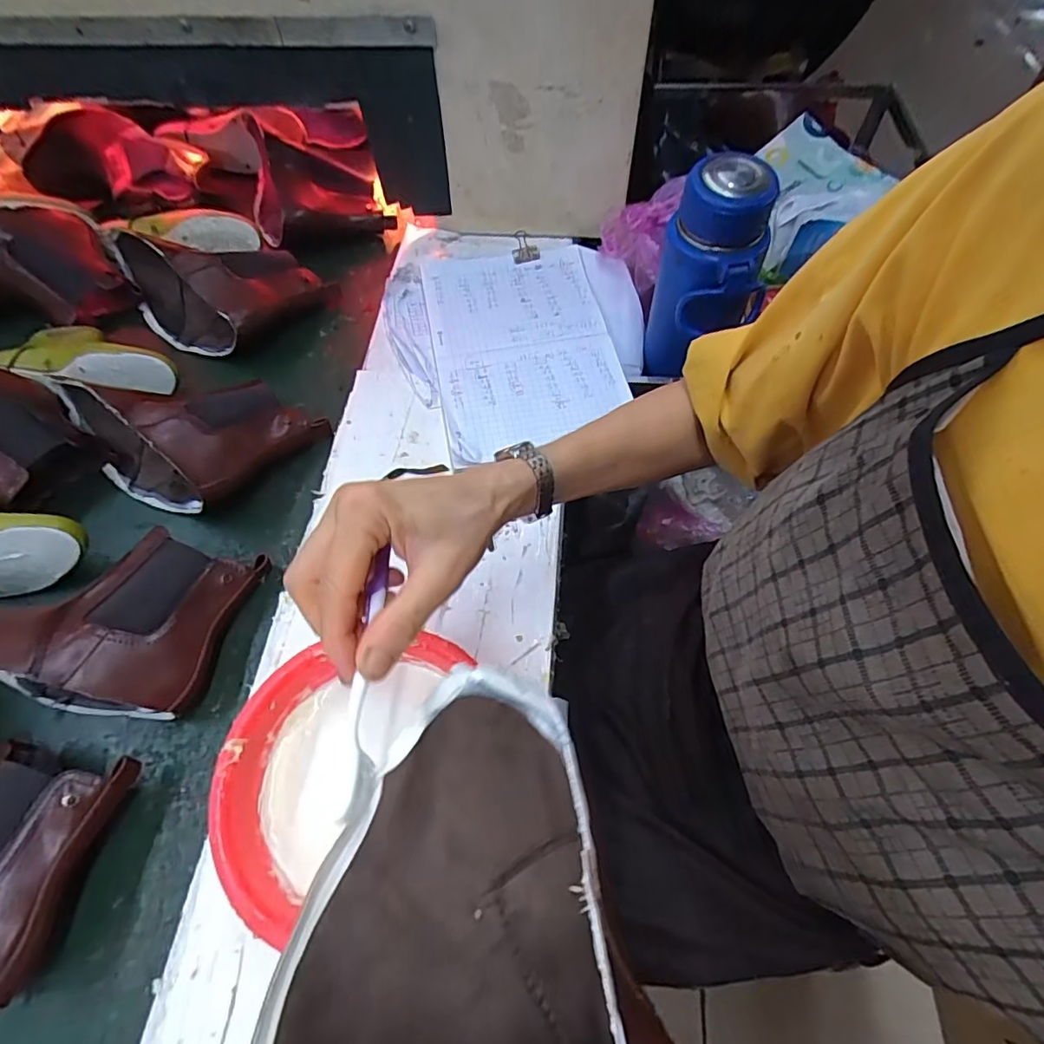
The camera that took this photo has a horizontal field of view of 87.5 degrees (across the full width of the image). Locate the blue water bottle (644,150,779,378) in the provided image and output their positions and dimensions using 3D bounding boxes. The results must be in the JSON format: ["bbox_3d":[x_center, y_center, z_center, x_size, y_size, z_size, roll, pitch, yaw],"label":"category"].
[{"bbox_3d":[0.184,-0.246,0.551,0.077,0.191,0.081,-16,62,-8],"label":"blue water bottle"}]

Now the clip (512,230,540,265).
[{"bbox_3d":[0.004,-0.357,0.704,0.035,0.014,0.060,-5,61,-2],"label":"clip"}]

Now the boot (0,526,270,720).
[{"bbox_3d":[-0.378,0.071,0.470,0.239,0.100,0.156,10,62,6],"label":"boot"}]

